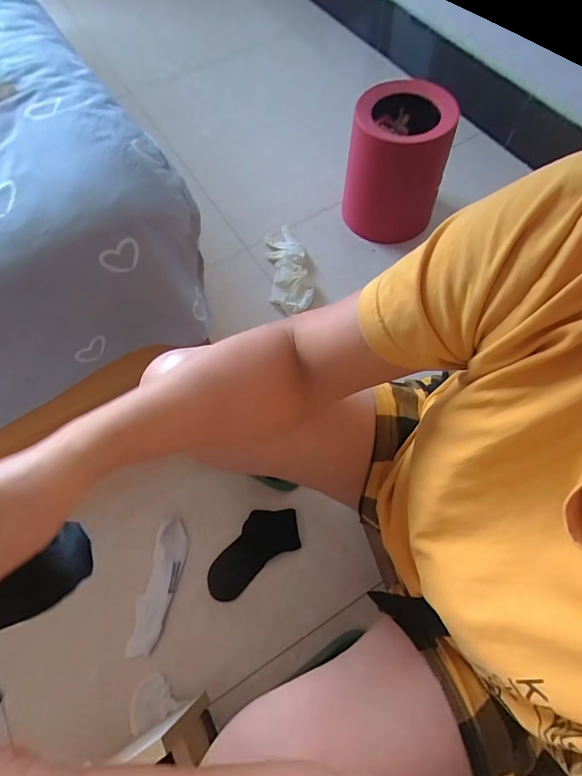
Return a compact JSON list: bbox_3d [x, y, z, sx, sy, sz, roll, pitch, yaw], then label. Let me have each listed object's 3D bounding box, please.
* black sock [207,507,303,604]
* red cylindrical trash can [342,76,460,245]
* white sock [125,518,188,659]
[{"bbox_3d":[-0.072,0.290,0.735,0.188,0.007,0.095,-34,68,-12],"label":"black sock"},{"bbox_3d":[0.242,-0.512,0.972,0.208,0.320,0.193,-35,68,-13],"label":"red cylindrical trash can"},{"bbox_3d":[-0.226,0.341,0.705,0.057,0.022,0.213,7,66,6],"label":"white sock"}]

